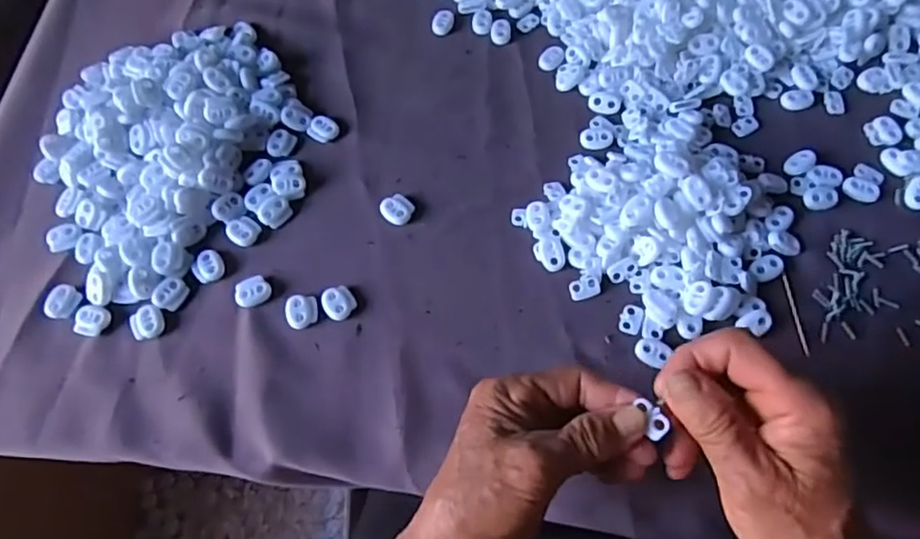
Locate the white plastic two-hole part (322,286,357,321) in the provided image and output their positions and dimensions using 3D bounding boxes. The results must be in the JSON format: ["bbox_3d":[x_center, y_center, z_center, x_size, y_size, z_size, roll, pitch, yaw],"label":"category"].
[{"bbox_3d":[-0.077,0.021,0.394,0.019,0.005,0.022,-30,67,-12],"label":"white plastic two-hole part"}]

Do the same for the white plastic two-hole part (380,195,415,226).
[{"bbox_3d":[-0.042,-0.041,0.420,0.022,0.005,0.020,38,71,18],"label":"white plastic two-hole part"}]

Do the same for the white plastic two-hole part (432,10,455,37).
[{"bbox_3d":[-0.013,-0.193,0.489,0.016,0.006,0.022,8,65,6],"label":"white plastic two-hole part"}]

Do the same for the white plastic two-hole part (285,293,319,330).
[{"bbox_3d":[-0.099,0.026,0.392,0.019,0.005,0.022,-16,65,-5],"label":"white plastic two-hole part"}]

